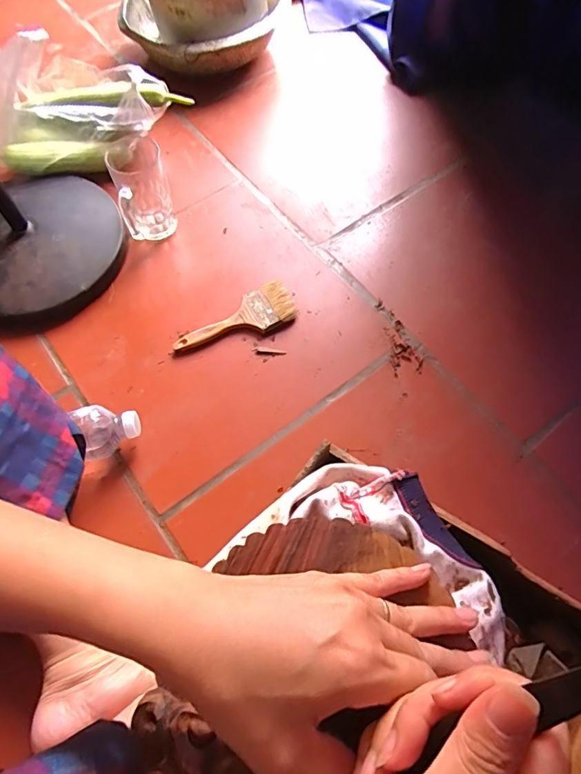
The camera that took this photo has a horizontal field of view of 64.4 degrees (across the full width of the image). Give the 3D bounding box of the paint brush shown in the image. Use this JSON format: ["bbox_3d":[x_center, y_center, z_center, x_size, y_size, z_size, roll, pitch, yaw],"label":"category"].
[{"bbox_3d":[-0.080,-0.098,0.650,0.174,0.016,0.064,-19,65,-9],"label":"paint brush"}]

